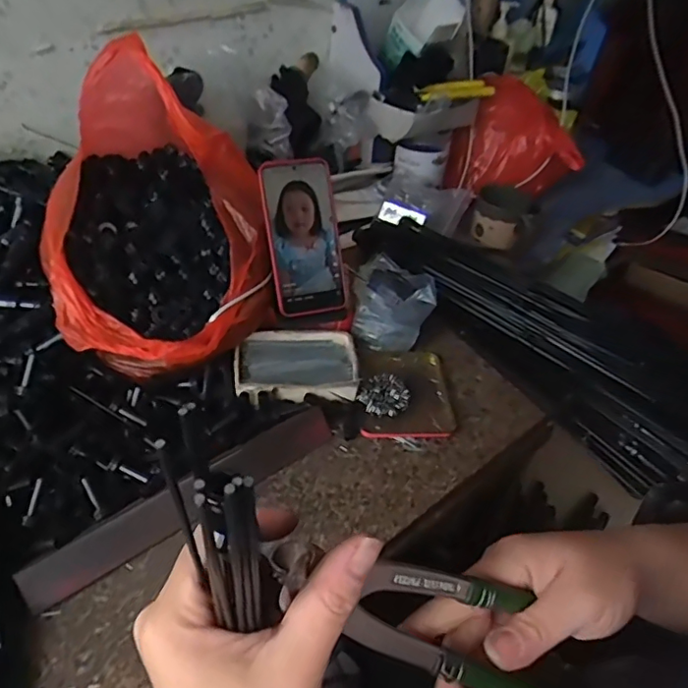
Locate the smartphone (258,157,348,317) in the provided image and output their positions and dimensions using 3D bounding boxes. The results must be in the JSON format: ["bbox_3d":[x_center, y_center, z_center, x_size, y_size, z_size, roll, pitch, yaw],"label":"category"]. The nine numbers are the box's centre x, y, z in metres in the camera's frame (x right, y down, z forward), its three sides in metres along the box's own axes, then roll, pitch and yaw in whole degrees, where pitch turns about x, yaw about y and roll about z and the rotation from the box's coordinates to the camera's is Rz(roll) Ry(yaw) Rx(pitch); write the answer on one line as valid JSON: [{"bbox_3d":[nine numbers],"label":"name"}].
[{"bbox_3d":[-0.042,-0.115,0.598,0.079,0.163,0.016,-11,10,-17],"label":"smartphone"}]

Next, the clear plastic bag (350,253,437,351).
[{"bbox_3d":[0.060,-0.049,0.672,0.097,0.057,0.113,9,43,3],"label":"clear plastic bag"}]

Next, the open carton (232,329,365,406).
[{"bbox_3d":[-0.051,0.022,0.596,0.125,0.023,0.091,-2,44,-8],"label":"open carton"}]

